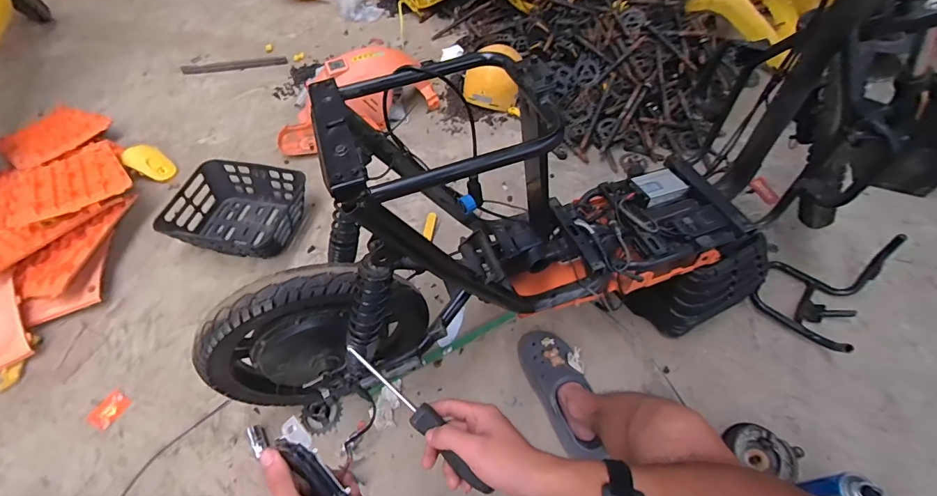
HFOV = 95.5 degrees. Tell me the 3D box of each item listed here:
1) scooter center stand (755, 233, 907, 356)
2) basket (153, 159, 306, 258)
[{"bbox_3d":[0.820,0.083,0.987,0.302,0.152,0.194,-38,62,-23],"label":"scooter center stand"},{"bbox_3d":[-0.633,-0.101,1.179,0.332,0.109,0.278,3,55,3],"label":"basket"}]

